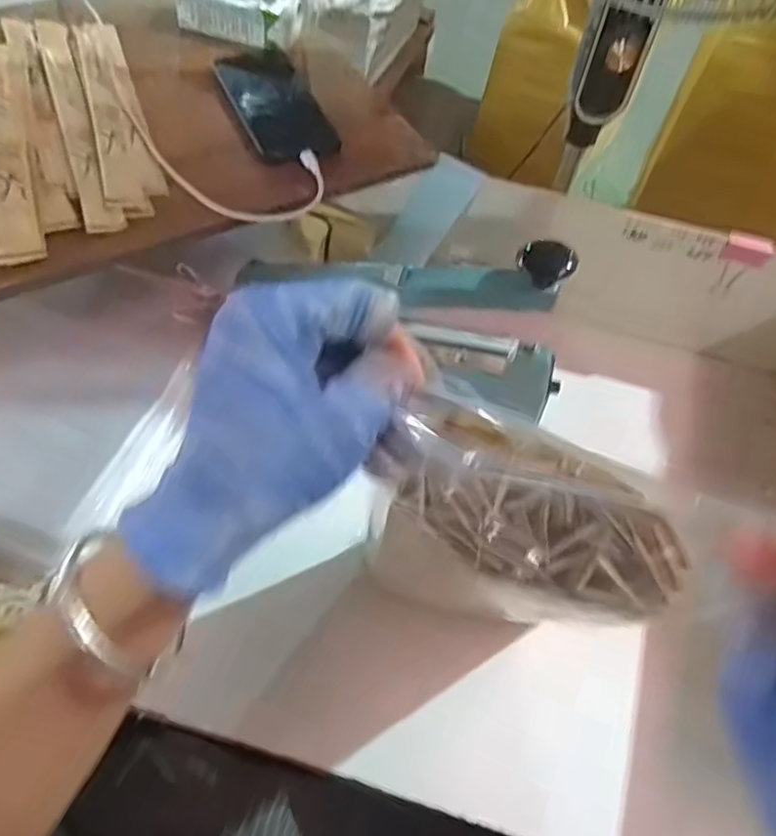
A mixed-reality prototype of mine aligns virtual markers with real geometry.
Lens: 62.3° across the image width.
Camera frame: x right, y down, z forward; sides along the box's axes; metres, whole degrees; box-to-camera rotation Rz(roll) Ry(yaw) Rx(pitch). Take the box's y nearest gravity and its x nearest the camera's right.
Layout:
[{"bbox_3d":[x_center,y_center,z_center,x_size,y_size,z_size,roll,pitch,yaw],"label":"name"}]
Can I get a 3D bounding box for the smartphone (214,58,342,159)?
[{"bbox_3d":[-0.108,-0.298,0.610,0.076,0.005,0.162,-21,62,-17],"label":"smartphone"}]

